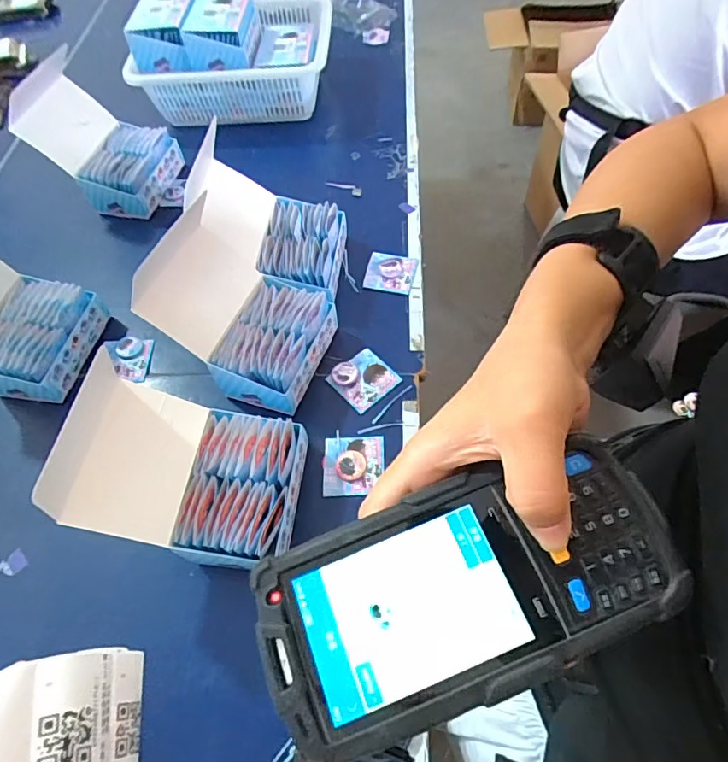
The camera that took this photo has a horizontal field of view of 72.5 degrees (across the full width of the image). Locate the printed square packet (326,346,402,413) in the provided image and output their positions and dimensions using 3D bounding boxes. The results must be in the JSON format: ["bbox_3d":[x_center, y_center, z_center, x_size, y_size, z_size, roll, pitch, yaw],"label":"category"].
[{"bbox_3d":[-0.001,-0.004,0.614,0.068,0.011,0.071,-40,65,-18],"label":"printed square packet"}]

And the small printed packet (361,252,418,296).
[{"bbox_3d":[0.038,-0.155,0.708,0.069,0.008,0.063,11,68,4],"label":"small printed packet"}]

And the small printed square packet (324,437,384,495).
[{"bbox_3d":[-0.012,0.093,0.555,0.067,0.007,0.068,-2,59,3],"label":"small printed square packet"}]

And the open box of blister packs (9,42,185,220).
[{"bbox_3d":[-0.411,-0.375,0.788,0.175,0.157,0.155,17,62,13],"label":"open box of blister packs"}]

